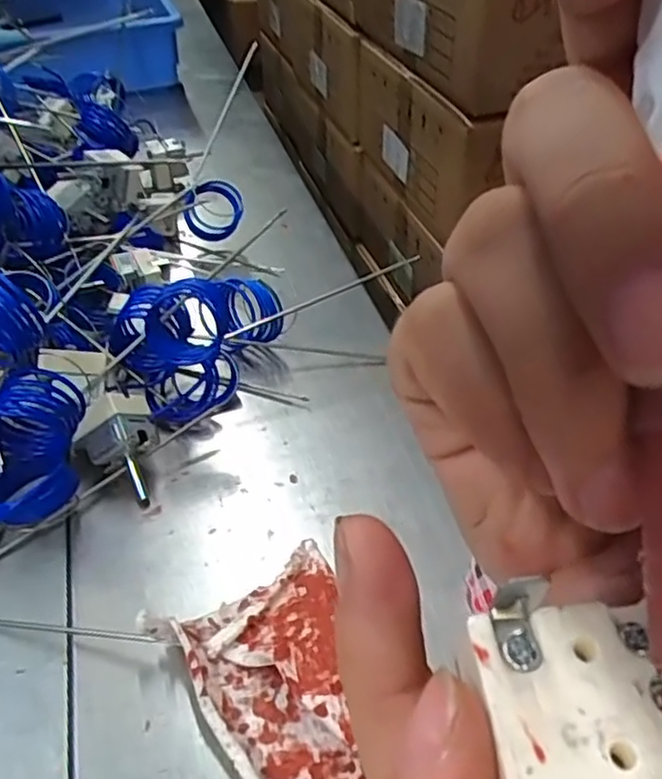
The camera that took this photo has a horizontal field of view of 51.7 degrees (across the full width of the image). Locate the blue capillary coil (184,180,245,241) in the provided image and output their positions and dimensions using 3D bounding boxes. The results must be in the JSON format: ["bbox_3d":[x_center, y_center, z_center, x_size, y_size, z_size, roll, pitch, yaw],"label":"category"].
[{"bbox_3d":[-0.092,-0.141,0.540,0.045,0.036,0.031,-9,43,-7],"label":"blue capillary coil"}]

